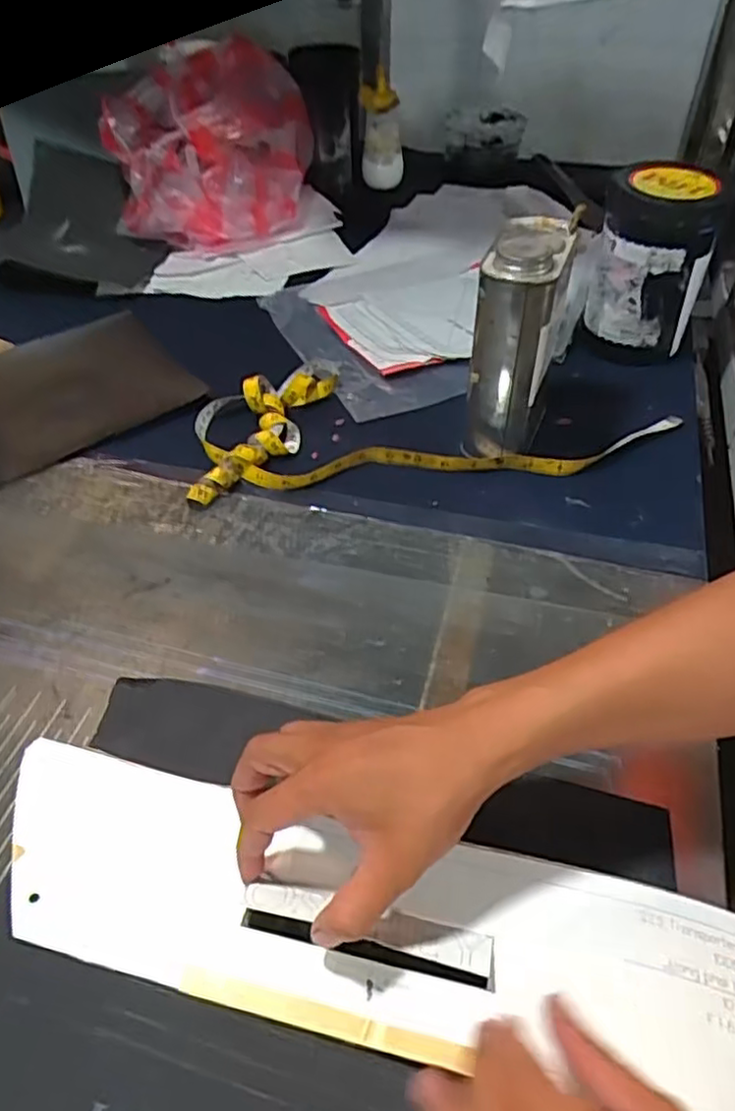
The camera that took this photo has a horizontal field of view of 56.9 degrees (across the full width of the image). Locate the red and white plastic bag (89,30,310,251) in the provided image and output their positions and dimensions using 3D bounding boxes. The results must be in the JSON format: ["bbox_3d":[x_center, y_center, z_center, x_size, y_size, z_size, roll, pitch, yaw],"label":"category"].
[{"bbox_3d":[-0.201,-0.508,0.859,0.255,0.199,0.163,-11,49,-8],"label":"red and white plastic bag"}]

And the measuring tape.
[{"bbox_3d":[0.065,-0.142,0.651,0.459,0.035,0.191,-6,48,-4],"label":"measuring tape"}]

